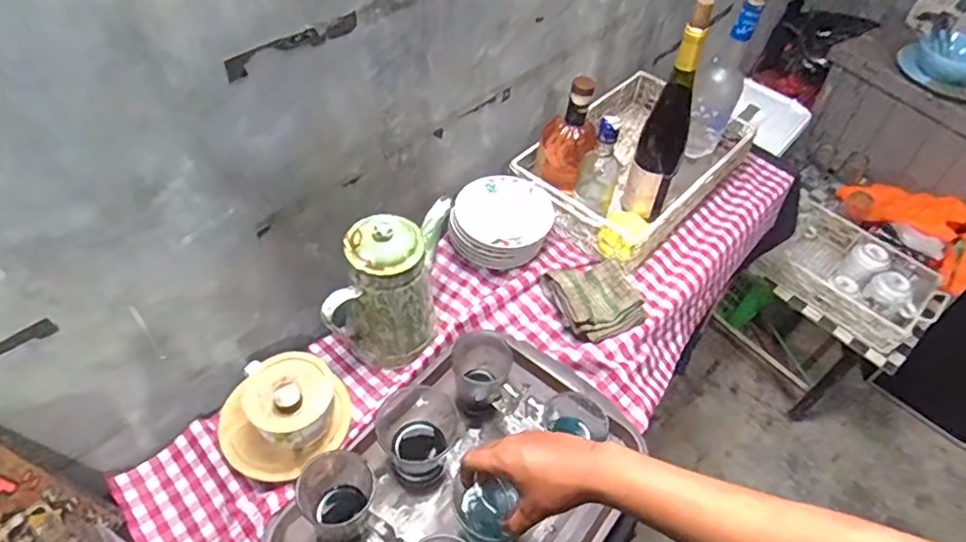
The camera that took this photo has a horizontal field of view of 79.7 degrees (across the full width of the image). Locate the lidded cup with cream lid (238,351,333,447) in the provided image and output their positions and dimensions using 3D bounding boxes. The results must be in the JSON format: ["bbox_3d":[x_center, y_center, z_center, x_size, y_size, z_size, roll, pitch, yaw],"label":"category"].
[{"bbox_3d":[-0.229,0.151,0.689,0.098,0.077,0.107,3,50,-3],"label":"lidded cup with cream lid"}]

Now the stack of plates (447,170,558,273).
[{"bbox_3d":[0.027,-0.075,0.902,0.152,0.069,0.151,23,52,14],"label":"stack of plates"}]

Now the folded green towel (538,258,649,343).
[{"bbox_3d":[0.170,0.036,0.852,0.125,0.033,0.128,-17,53,-19],"label":"folded green towel"}]

